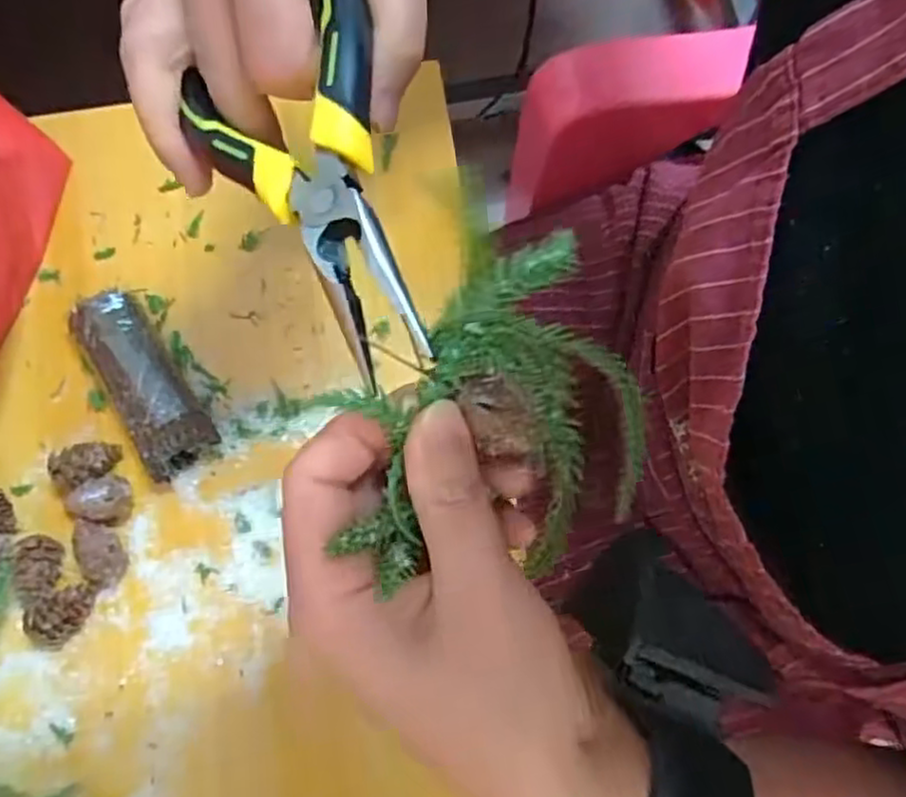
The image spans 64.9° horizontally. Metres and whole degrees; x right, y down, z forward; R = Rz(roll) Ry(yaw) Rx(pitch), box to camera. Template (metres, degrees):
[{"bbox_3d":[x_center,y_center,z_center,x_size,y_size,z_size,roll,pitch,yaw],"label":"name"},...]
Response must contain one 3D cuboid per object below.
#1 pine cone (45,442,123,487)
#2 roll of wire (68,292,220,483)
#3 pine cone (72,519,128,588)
[{"bbox_3d":[-0.193,0.034,0.378,0.031,0.023,0.020,-32,78,-7],"label":"pine cone"},{"bbox_3d":[-0.168,-0.010,0.385,0.036,0.026,0.108,-34,78,-7],"label":"roll of wire"},{"bbox_3d":[-0.182,0.078,0.370,0.022,0.021,0.035,-20,77,-4],"label":"pine cone"}]

